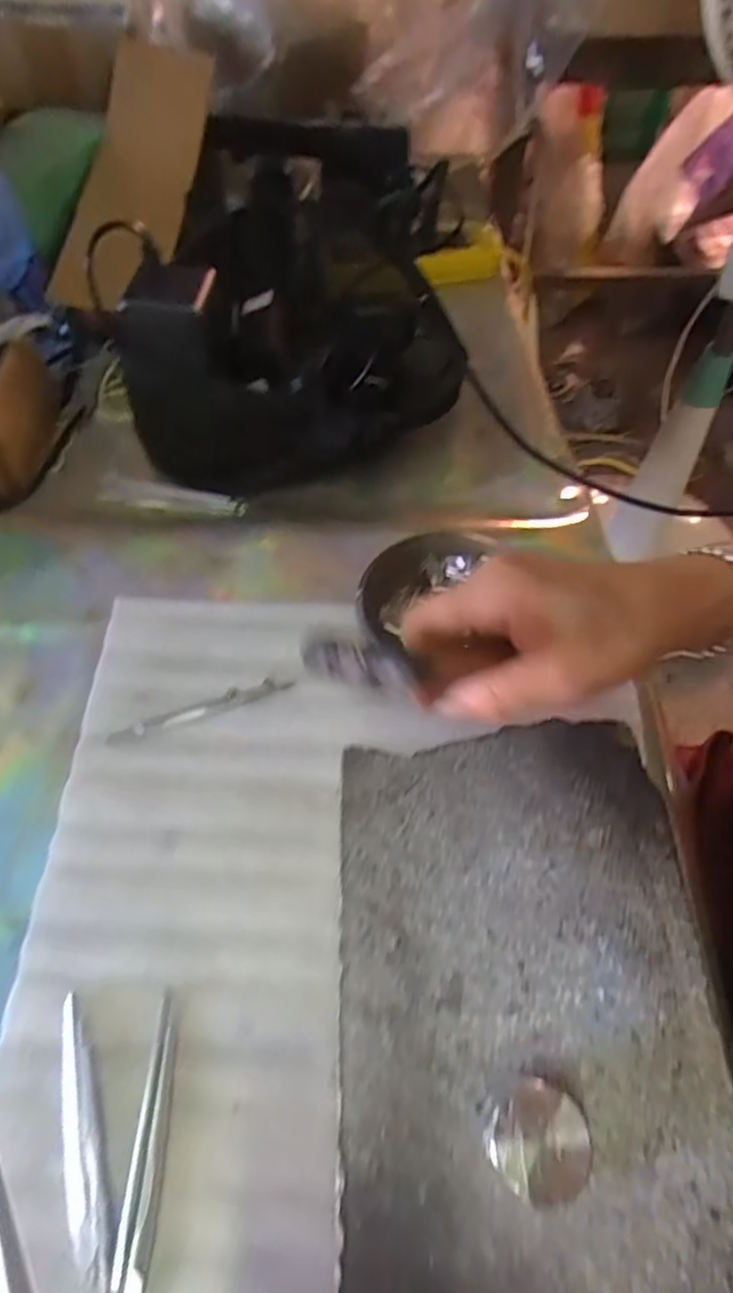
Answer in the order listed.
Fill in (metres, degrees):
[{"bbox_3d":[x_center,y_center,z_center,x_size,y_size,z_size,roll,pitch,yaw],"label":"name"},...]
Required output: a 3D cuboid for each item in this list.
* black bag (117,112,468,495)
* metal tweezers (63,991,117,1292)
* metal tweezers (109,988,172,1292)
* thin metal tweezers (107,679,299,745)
[{"bbox_3d":[-0.037,-0.335,0.551,0.219,0.121,0.399,4,58,3],"label":"black bag"},{"bbox_3d":[-0.120,0.210,0.284,0.016,0.004,0.111,-16,60,-10],"label":"metal tweezers"},{"bbox_3d":[-0.095,0.215,0.284,0.013,0.006,0.115,-1,58,-1],"label":"metal tweezers"},{"bbox_3d":[-0.096,0.036,0.388,0.105,0.006,0.012,-19,60,-11],"label":"thin metal tweezers"}]

